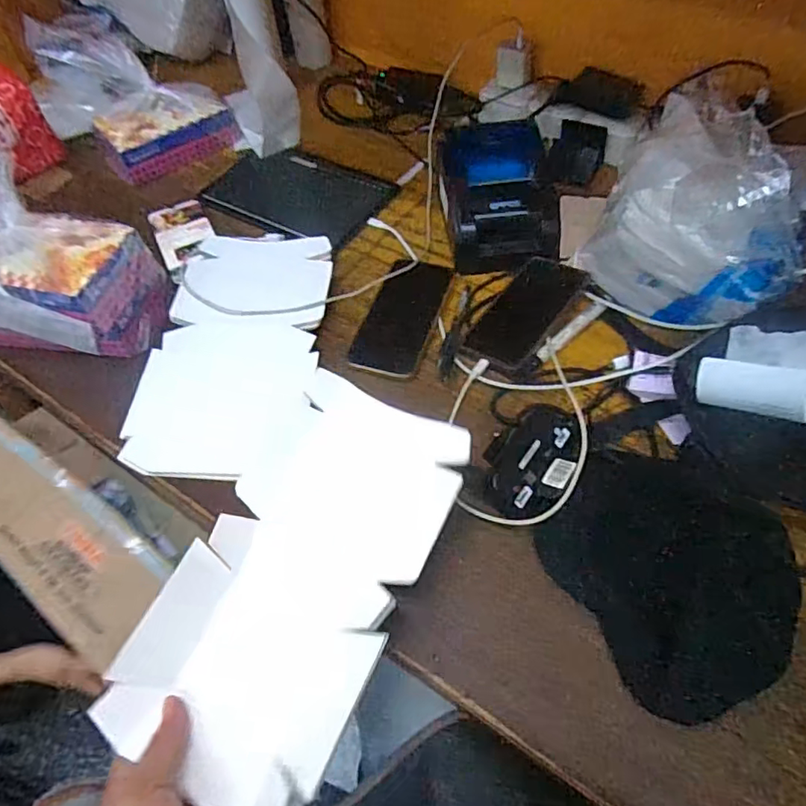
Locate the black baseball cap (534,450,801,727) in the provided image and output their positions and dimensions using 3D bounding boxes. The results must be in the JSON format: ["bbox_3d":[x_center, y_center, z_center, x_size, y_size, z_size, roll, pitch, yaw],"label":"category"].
[{"bbox_3d":[0.219,0.125,0.456,0.169,0.048,0.201,-27,57,-14],"label":"black baseball cap"}]

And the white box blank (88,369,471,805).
[{"bbox_3d":[-0.078,0.130,0.444,0.164,0.052,0.308,21,57,16],"label":"white box blank"}]

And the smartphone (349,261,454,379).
[{"bbox_3d":[0.000,-0.101,0.650,0.076,0.011,0.172,15,56,12],"label":"smartphone"}]

